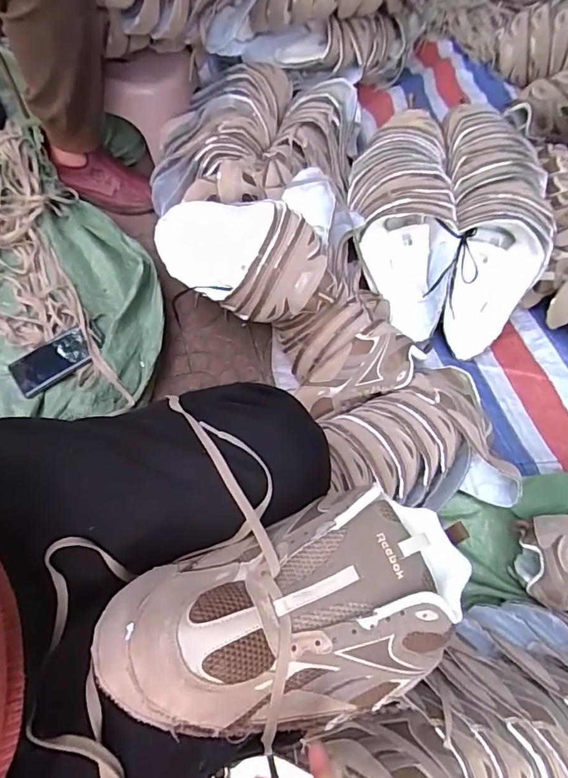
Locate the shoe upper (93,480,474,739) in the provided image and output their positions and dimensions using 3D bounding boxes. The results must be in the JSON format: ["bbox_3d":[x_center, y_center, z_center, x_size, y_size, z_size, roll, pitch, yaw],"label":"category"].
[{"bbox_3d":[0.015,0.164,0.337,0.266,0.075,0.147,-21,69,-9],"label":"shoe upper"}]

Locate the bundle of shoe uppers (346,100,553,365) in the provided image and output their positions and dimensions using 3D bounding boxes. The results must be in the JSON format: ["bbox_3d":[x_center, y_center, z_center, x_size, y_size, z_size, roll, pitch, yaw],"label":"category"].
[{"bbox_3d":[0.290,-0.312,0.886,0.336,0.194,0.425,9,64,-2],"label":"bundle of shoe uppers"}]

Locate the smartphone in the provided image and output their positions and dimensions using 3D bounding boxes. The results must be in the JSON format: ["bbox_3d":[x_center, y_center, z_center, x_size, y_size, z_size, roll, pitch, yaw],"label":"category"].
[{"bbox_3d":[-0.404,-0.048,0.823,0.133,0.011,0.083,-32,72,-19],"label":"smartphone"}]

